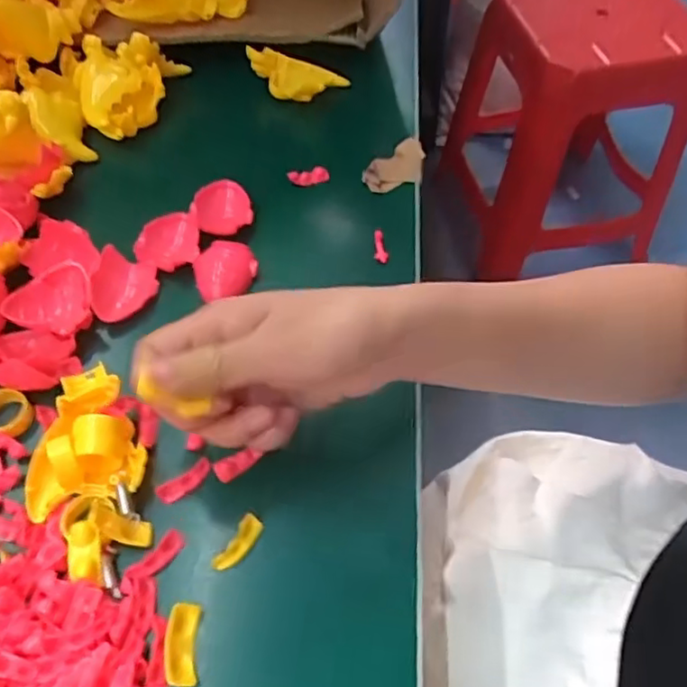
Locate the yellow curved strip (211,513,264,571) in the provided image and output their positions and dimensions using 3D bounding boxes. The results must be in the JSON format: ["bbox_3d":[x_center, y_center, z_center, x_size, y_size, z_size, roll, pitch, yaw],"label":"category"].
[{"bbox_3d":[-0.050,0.099,0.306,0.011,0.013,0.029,29,63,19],"label":"yellow curved strip"}]

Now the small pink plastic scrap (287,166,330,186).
[{"bbox_3d":[-0.024,-0.116,0.437,0.030,0.010,0.008,-11,57,-21],"label":"small pink plastic scrap"}]

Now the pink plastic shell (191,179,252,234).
[{"bbox_3d":[-0.079,-0.088,0.412,0.035,0.013,0.041,-16,58,-8],"label":"pink plastic shell"}]

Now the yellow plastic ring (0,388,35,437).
[{"bbox_3d":[-0.181,0.037,0.335,0.029,0.009,0.024,24,61,16],"label":"yellow plastic ring"}]

